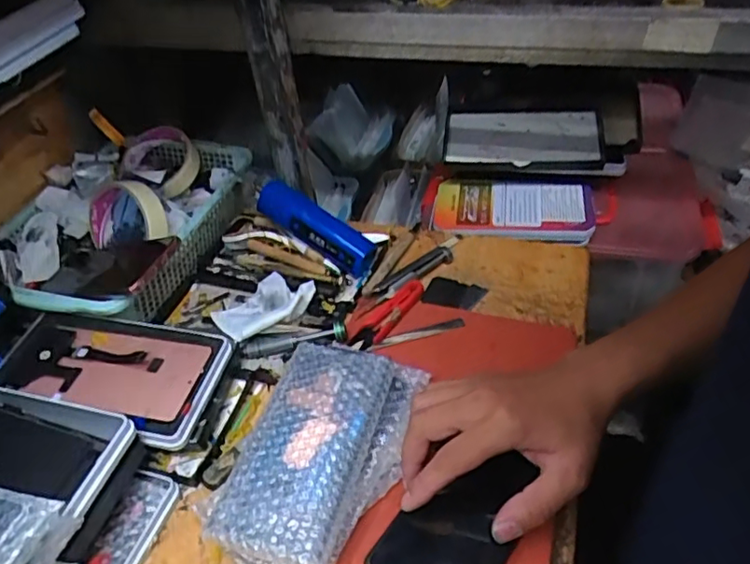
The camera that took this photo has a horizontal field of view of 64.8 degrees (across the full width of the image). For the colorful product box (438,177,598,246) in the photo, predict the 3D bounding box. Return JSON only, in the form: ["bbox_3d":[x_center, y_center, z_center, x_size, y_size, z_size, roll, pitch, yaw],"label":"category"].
[{"bbox_3d":[0.158,-0.084,0.674,0.175,0.020,0.108,5,42,11],"label":"colorful product box"}]

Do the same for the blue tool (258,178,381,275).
[{"bbox_3d":[-0.061,-0.058,0.617,0.135,0.034,0.040,34,49,6],"label":"blue tool"}]

